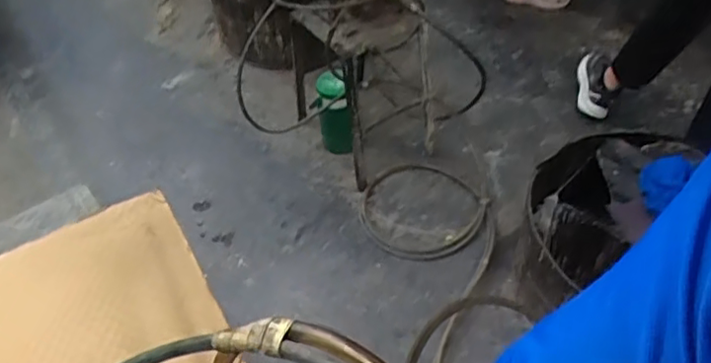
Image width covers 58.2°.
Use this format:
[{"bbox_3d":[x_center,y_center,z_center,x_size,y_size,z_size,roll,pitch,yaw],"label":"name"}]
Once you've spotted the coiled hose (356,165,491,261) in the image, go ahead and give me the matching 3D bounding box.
[{"bbox_3d":[0.181,0.089,1.771,0.348,0.058,0.289,13,72,10],"label":"coiled hose"}]

